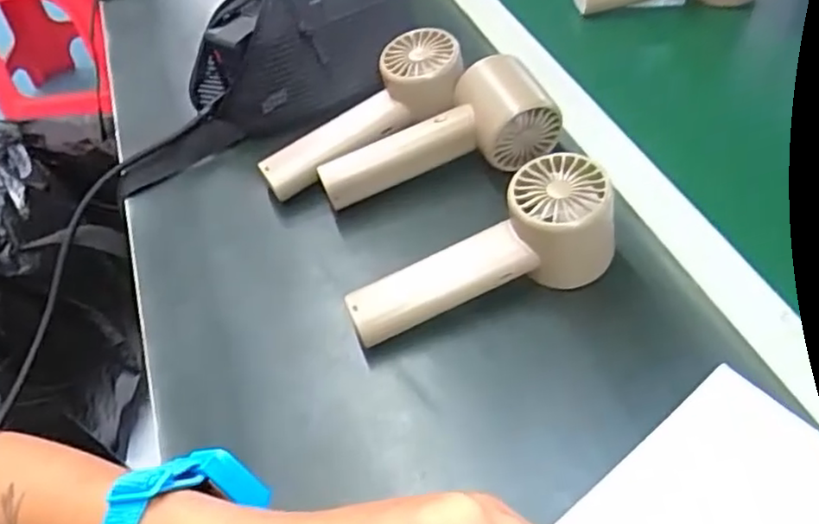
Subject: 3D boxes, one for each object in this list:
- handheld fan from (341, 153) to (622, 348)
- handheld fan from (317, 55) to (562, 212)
[{"bbox_3d":[0.038,-0.007,0.369,0.153,0.062,0.055,-16,52,-9],"label":"handheld fan"},{"bbox_3d":[0.017,-0.085,0.440,0.153,0.061,0.057,-10,51,-4],"label":"handheld fan"}]

